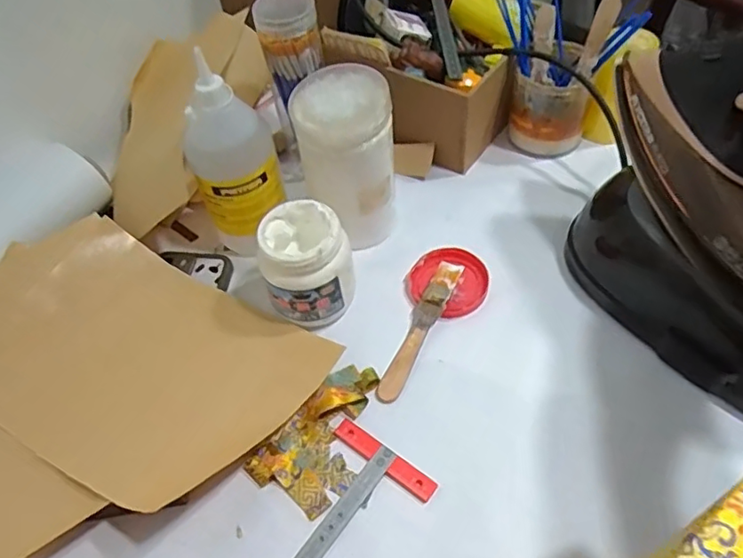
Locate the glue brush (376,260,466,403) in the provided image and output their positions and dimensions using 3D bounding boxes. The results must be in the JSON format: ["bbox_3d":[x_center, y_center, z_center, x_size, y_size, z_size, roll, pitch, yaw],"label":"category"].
[{"bbox_3d":[0.041,0.043,0.502,0.022,0.008,0.137,28,69,7],"label":"glue brush"}]

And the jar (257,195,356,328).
[{"bbox_3d":[-0.055,-0.011,0.502,0.077,0.089,0.080,-14,54,-6],"label":"jar"}]

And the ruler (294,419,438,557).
[{"bbox_3d":[-0.037,0.186,0.406,0.083,0.004,0.168,30,61,24],"label":"ruler"}]

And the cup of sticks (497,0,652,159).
[{"bbox_3d":[0.192,-0.213,0.606,0.100,0.138,0.110,-26,56,-15],"label":"cup of sticks"}]

